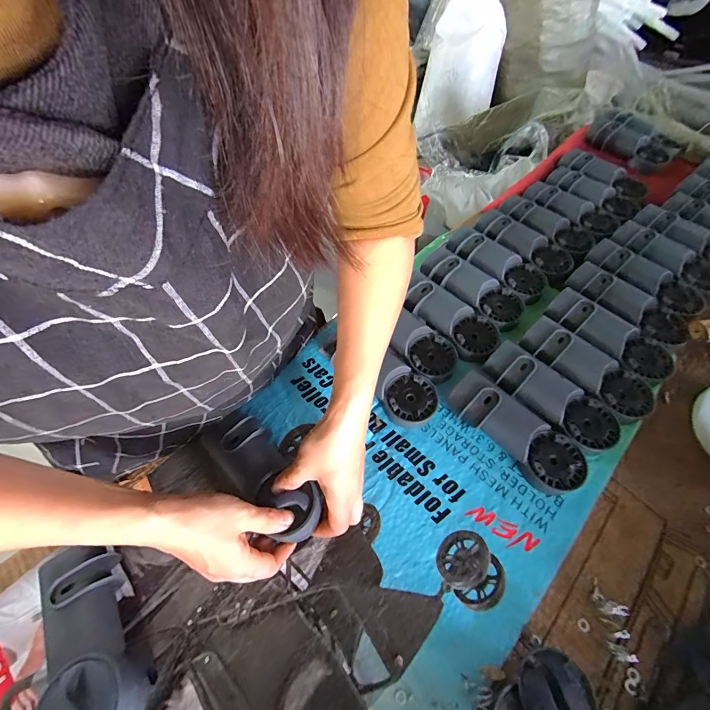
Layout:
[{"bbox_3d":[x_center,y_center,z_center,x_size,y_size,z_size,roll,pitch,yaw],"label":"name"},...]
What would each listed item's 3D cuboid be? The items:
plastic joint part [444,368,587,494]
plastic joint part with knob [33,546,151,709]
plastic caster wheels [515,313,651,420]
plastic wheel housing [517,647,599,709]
[{"bbox_3d":[0.184,0.087,0.405,0.164,0.044,0.061,38,66,22],"label":"plastic joint part"},{"bbox_3d":[-0.234,0.250,0.307,0.064,0.045,0.159,-34,52,-16],"label":"plastic joint part with knob"},{"bbox_3d":[0.292,0.016,0.442,0.158,0.026,0.066,39,69,19],"label":"plastic caster wheels"},{"bbox_3d":[0.165,0.284,0.295,0.054,0.030,0.052,0,62,0],"label":"plastic wheel housing"}]

